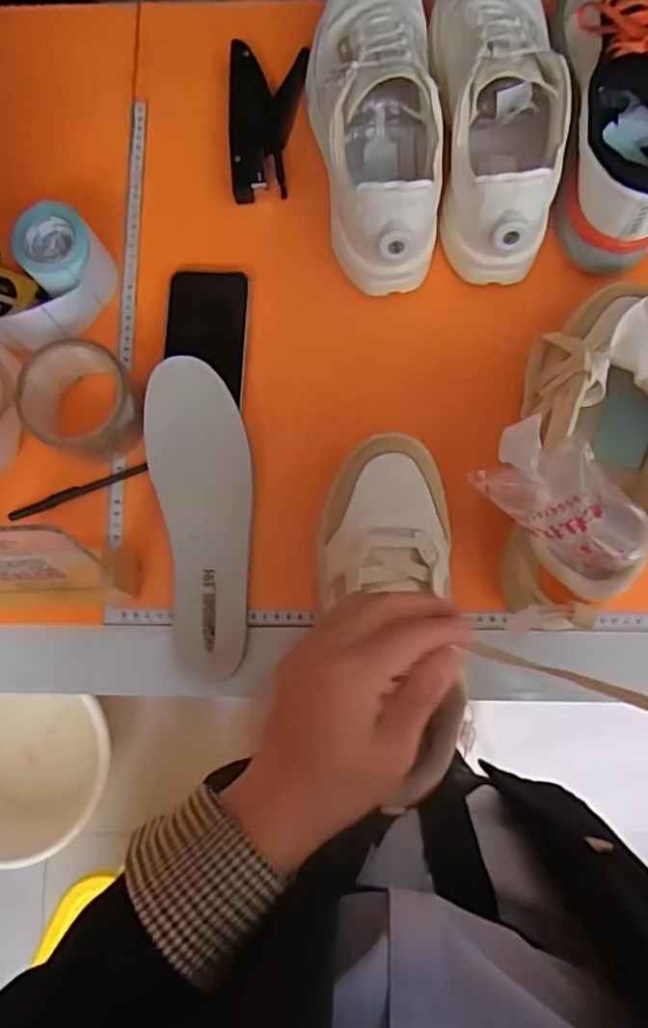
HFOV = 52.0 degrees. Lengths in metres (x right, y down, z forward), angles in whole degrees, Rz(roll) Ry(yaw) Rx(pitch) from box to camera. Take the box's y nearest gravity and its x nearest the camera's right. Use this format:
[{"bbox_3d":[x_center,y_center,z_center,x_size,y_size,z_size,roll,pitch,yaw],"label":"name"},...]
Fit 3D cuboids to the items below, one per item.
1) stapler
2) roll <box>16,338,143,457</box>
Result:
[{"bbox_3d":[-0.050,-0.358,0.599,0.069,0.021,0.143,-2,82,1],"label":"stapler"},{"bbox_3d":[-0.197,-0.093,0.551,0.089,0.057,0.092,-42,83,-4],"label":"roll"}]

